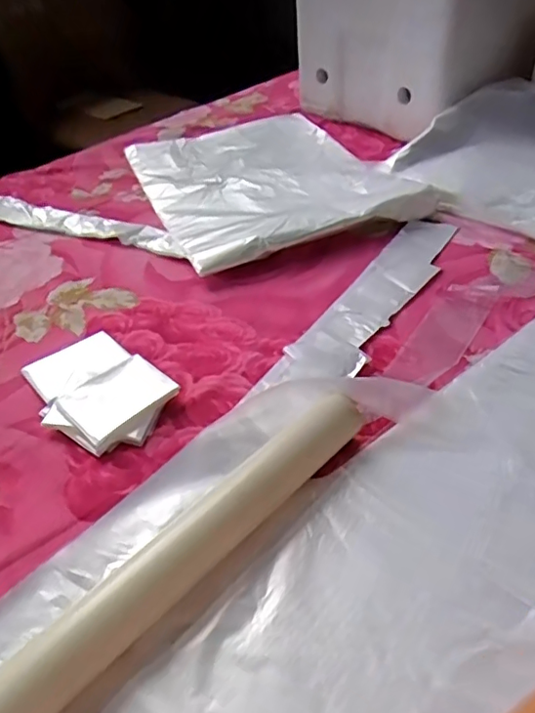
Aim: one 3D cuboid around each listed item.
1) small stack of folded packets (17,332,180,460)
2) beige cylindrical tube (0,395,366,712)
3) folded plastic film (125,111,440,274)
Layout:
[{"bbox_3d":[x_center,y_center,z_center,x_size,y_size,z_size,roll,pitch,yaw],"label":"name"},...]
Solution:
[{"bbox_3d":[-0.149,0.026,0.499,0.095,0.022,0.143,-31,50,-29],"label":"small stack of folded packets"},{"bbox_3d":[-0.064,0.134,0.359,0.039,0.037,0.350,32,52,32],"label":"beige cylindrical tube"},{"bbox_3d":[-0.012,-0.251,0.798,0.313,0.042,0.397,-18,45,-18],"label":"folded plastic film"}]

